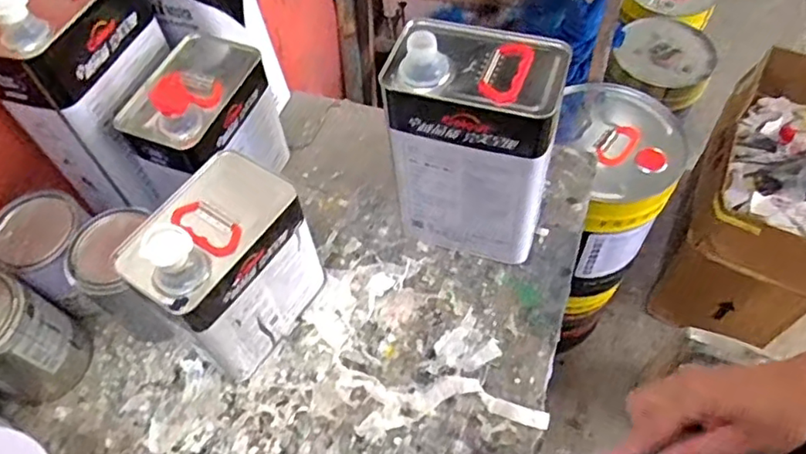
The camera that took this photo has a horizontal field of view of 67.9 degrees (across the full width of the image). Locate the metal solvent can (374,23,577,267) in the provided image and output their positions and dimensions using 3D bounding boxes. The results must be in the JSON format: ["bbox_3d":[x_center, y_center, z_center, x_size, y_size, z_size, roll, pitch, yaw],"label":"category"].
[{"bbox_3d":[0.077,-0.089,0.660,0.164,0.265,0.119,13,60,13],"label":"metal solvent can"}]

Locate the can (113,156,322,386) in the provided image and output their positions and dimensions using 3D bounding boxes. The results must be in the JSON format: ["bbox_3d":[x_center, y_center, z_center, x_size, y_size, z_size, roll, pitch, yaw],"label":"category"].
[{"bbox_3d":[-0.185,0.037,0.635,0.117,0.221,0.165,27,64,20],"label":"can"}]

